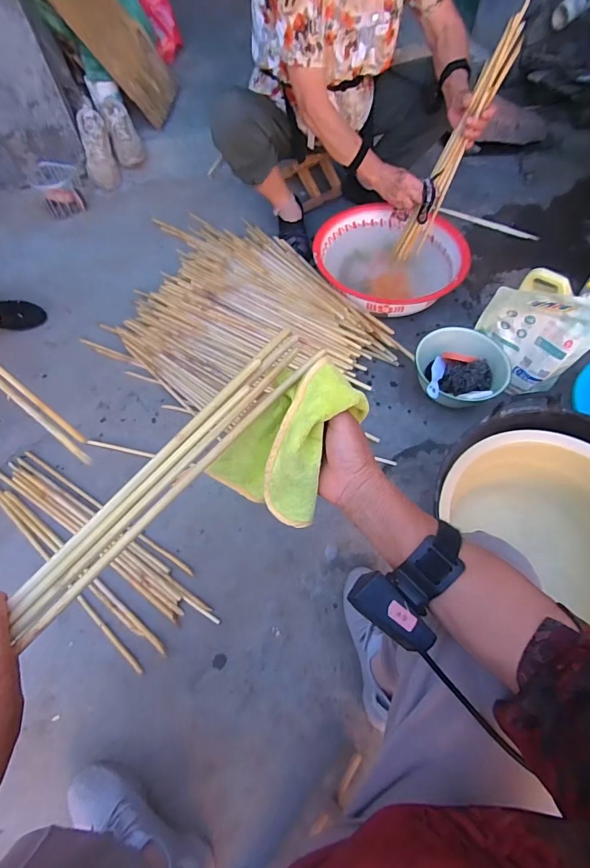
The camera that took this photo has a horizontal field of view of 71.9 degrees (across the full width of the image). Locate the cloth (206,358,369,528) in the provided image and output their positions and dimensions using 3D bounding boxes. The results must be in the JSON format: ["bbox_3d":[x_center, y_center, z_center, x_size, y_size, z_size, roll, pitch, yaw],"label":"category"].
[{"bbox_3d":[-0.006,0.003,0.386,0.112,0.105,0.123,34,68,17],"label":"cloth"}]

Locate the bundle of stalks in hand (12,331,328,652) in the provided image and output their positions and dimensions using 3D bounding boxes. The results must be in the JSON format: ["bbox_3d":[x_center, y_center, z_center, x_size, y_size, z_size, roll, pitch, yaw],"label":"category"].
[{"bbox_3d":[-0.173,0.110,0.314,0.049,0.024,0.593,34,65,17],"label":"bundle of stalks in hand"}]

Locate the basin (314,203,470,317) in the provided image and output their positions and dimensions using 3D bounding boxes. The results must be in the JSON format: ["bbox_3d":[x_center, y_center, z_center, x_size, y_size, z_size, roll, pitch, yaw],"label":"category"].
[{"bbox_3d":[0.250,-0.466,1.092,0.362,0.113,0.386,-33,67,-15],"label":"basin"}]

